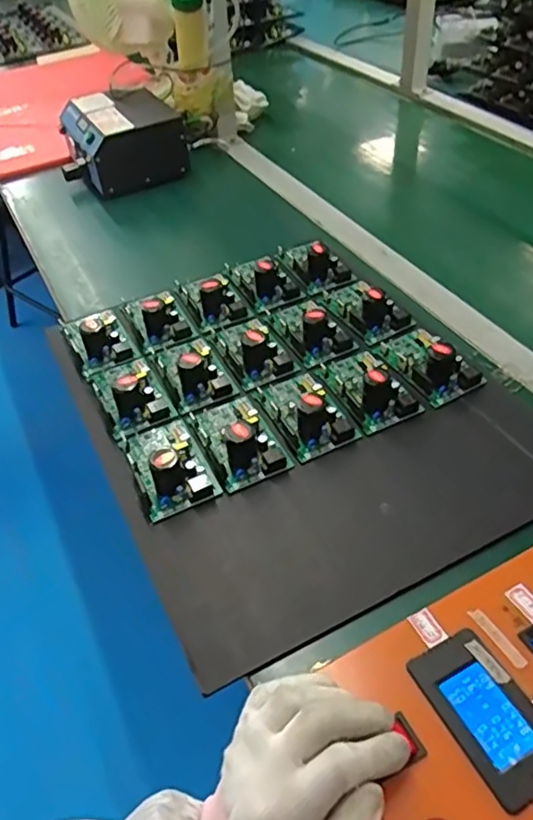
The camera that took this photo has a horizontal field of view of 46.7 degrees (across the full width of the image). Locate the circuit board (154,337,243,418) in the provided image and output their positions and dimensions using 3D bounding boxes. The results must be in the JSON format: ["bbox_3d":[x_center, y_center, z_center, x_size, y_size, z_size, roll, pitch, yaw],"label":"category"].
[{"bbox_3d":[-0.086,-0.058,0.697,0.068,0.038,0.120,-21,47,-15],"label":"circuit board"}]

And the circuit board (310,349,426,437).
[{"bbox_3d":[0.107,-0.036,0.661,0.073,0.045,0.114,-20,47,-14],"label":"circuit board"}]

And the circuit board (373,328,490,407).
[{"bbox_3d":[0.176,-0.062,0.682,0.080,0.048,0.117,-21,47,-15],"label":"circuit board"}]

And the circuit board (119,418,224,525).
[{"bbox_3d":[-0.100,0.043,0.602,0.072,0.047,0.115,-21,47,-15],"label":"circuit board"}]

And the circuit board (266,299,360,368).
[{"bbox_3d":[0.050,-0.108,0.735,0.069,0.034,0.114,-21,47,-15],"label":"circuit board"}]

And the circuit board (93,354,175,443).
[{"bbox_3d":[-0.153,-0.030,0.677,0.070,0.037,0.118,-21,47,-15],"label":"circuit board"}]

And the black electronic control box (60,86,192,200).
[{"bbox_3d":[-0.254,-0.476,1.095,0.195,0.109,0.193,-19,46,-13],"label":"black electronic control box"}]

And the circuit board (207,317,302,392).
[{"bbox_3d":[-0.019,-0.085,0.718,0.076,0.037,0.122,-23,47,-17],"label":"circuit board"}]

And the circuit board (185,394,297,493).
[{"bbox_3d":[-0.031,0.018,0.623,0.070,0.042,0.118,-21,47,-15],"label":"circuit board"}]

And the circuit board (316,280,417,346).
[{"bbox_3d":[0.119,-0.137,0.759,0.071,0.039,0.118,-22,47,-16],"label":"circuit board"}]

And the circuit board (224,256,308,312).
[{"bbox_3d":[-0.003,-0.185,0.816,0.081,0.035,0.110,-23,47,-17],"label":"circuit board"}]

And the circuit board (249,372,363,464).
[{"bbox_3d":[0.038,-0.011,0.641,0.074,0.046,0.118,-21,47,-15],"label":"circuit board"}]

